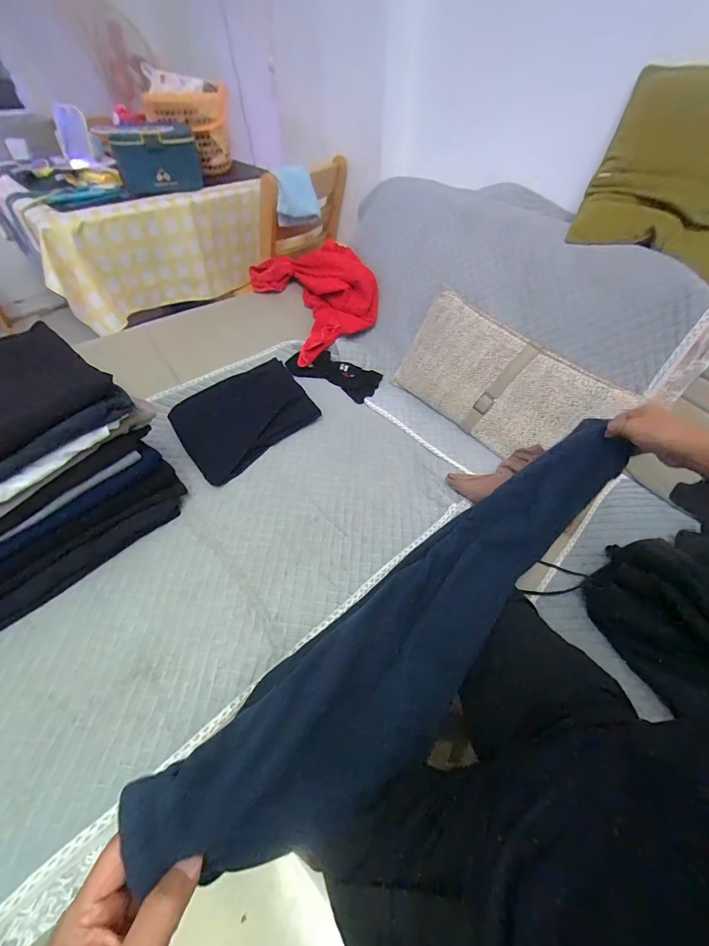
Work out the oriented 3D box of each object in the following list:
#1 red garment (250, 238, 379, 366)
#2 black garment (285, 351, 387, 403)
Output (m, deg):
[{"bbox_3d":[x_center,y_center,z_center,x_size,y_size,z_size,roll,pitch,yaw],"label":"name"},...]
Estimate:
[{"bbox_3d":[-0.122,-0.607,1.252,0.326,0.209,0.383,-23,54,-19],"label":"red garment"},{"bbox_3d":[-0.063,-0.323,1.180,0.284,0.025,0.138,27,68,8],"label":"black garment"}]

